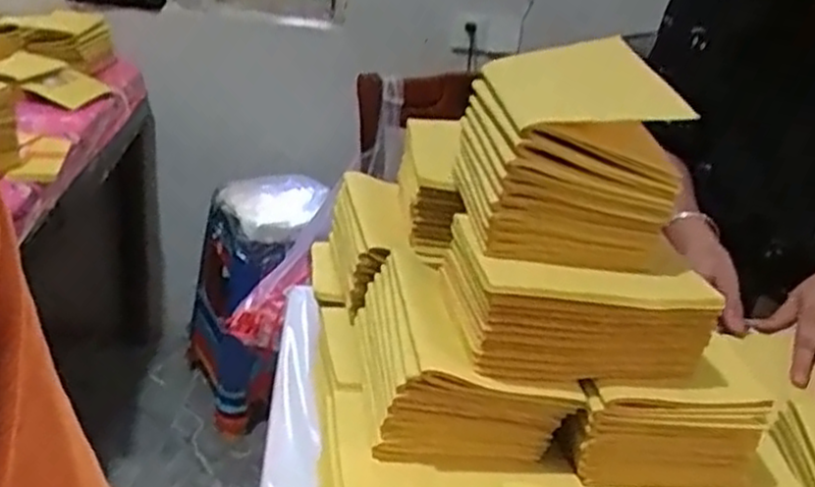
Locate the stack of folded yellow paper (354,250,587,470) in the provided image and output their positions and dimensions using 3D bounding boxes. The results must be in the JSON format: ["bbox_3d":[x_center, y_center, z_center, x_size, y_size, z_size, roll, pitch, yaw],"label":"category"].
[{"bbox_3d":[0.032,0.080,0.574,0.129,0.080,0.171,1,25,-12],"label":"stack of folded yellow paper"}]

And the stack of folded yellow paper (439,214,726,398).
[{"bbox_3d":[0.111,0.038,0.542,0.158,0.071,0.117,2,25,-11],"label":"stack of folded yellow paper"}]

